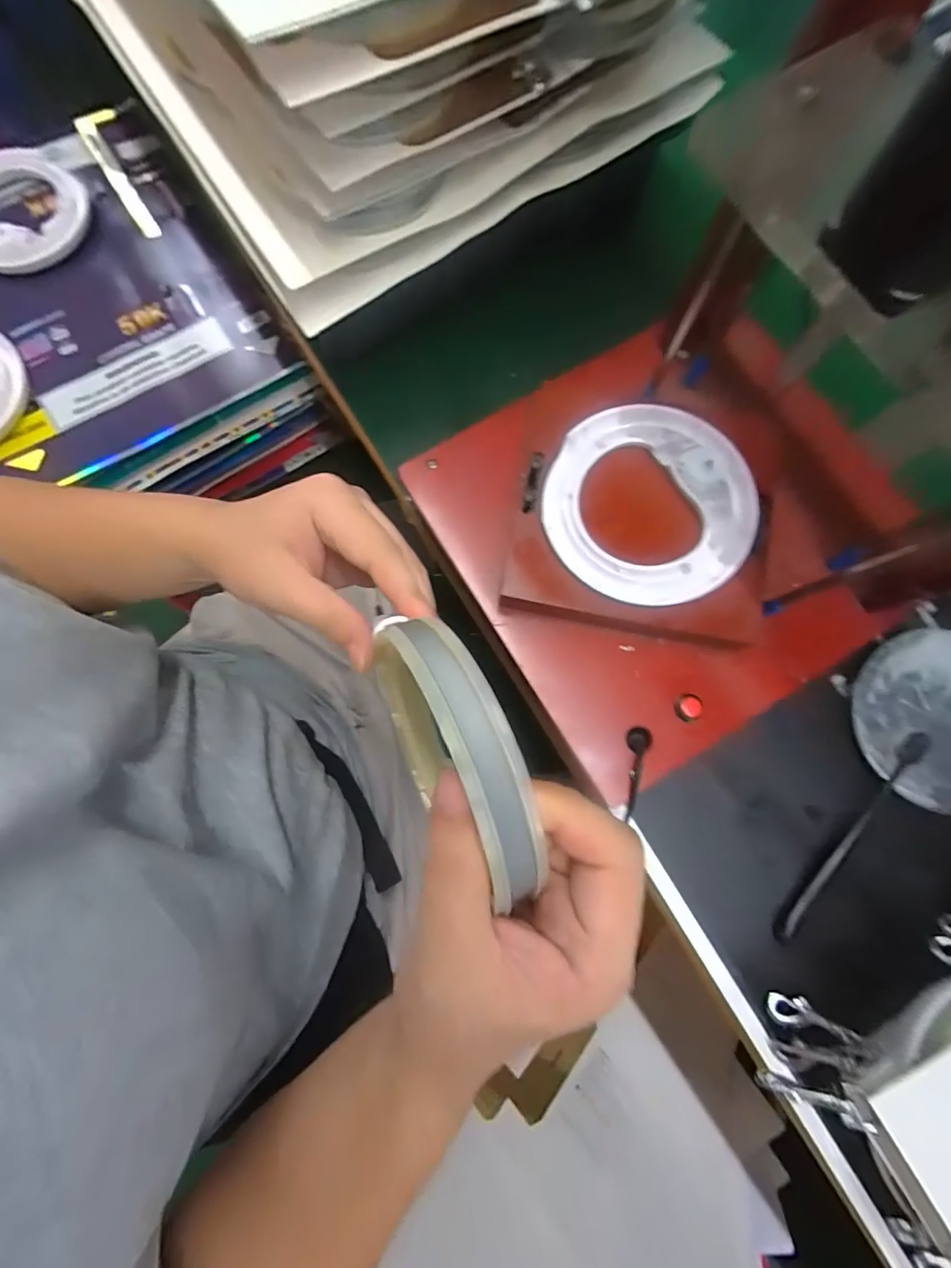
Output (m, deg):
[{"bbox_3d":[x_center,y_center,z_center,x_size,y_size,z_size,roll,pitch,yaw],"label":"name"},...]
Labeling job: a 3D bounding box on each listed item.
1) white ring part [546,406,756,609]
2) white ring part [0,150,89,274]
[{"bbox_3d":[0.113,-0.084,0.312,0.130,0.012,0.134,26,80,5],"label":"white ring part"},{"bbox_3d":[-0.451,-0.418,0.474,0.127,0.027,0.147,-31,81,-6],"label":"white ring part"}]

